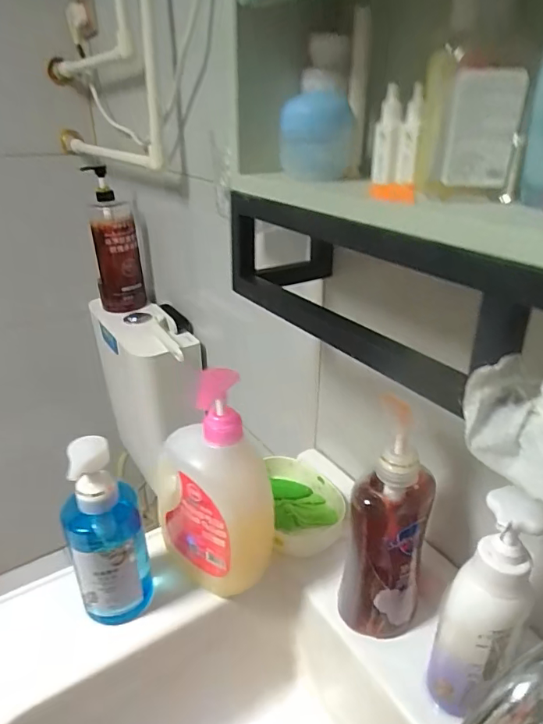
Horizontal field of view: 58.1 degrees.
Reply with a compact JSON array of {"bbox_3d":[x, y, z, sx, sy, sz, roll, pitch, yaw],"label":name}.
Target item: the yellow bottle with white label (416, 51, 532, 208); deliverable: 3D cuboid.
[{"bbox_3d":[0.128,-0.152,0.320,0.054,0.080,0.065,4,27,8],"label":"yellow bottle with white label"}]

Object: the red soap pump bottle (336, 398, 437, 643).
[{"bbox_3d":[0.107,0.144,0.443,0.067,0.229,0.063,9,28,17],"label":"red soap pump bottle"}]

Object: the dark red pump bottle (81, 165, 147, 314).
[{"bbox_3d":[-0.341,-0.261,1.074,0.098,0.295,0.092,-7,28,-14],"label":"dark red pump bottle"}]

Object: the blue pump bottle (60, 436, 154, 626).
[{"bbox_3d":[-0.155,0.161,0.459,0.067,0.195,0.058,-10,29,-18],"label":"blue pump bottle"}]

